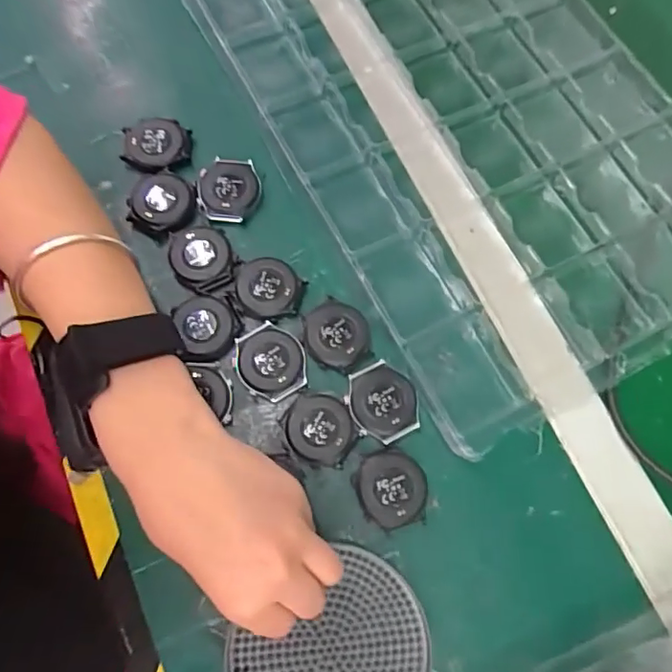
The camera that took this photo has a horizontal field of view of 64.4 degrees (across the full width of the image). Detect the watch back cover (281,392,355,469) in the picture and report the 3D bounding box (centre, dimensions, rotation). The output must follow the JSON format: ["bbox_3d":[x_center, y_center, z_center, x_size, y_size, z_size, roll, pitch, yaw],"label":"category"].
[{"bbox_3d":[-0.010,0.060,0.346,0.044,0.012,0.044,26,72,7],"label":"watch back cover"}]

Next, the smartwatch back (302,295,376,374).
[{"bbox_3d":[0.001,0.000,0.365,0.043,0.008,0.050,-28,74,-11],"label":"smartwatch back"}]

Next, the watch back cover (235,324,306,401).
[{"bbox_3d":[-0.044,0.018,0.358,0.045,0.010,0.049,-31,74,-11],"label":"watch back cover"}]

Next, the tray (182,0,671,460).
[{"bbox_3d":[0.109,-0.172,0.428,0.305,0.033,0.451,-27,74,-10],"label":"tray"}]

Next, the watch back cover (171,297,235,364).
[{"bbox_3d":[-0.088,-0.006,0.357,0.036,0.009,0.045,-6,71,-4],"label":"watch back cover"}]

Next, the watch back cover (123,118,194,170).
[{"bbox_3d":[-0.136,-0.145,0.405,0.048,0.013,0.041,2,72,-2],"label":"watch back cover"}]

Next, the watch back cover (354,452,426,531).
[{"bbox_3d":[0.036,0.096,0.337,0.043,0.009,0.045,-10,77,-2],"label":"watch back cover"}]

